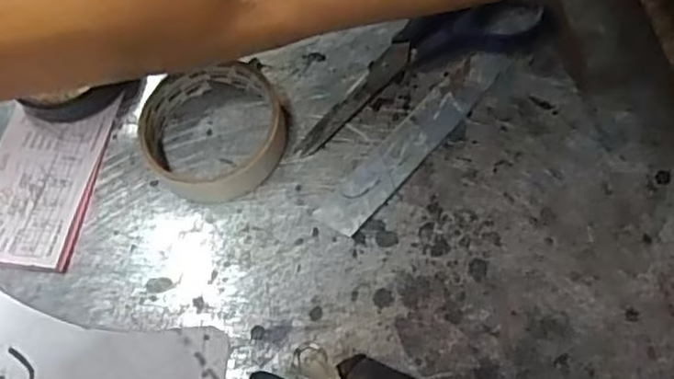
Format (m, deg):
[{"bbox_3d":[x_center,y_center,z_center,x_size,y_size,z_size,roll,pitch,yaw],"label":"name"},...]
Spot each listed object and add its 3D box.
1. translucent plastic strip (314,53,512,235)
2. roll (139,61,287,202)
[{"bbox_3d":[0.047,-0.030,0.394,0.025,0.004,0.141,39,76,23],"label":"translucent plastic strip"},{"bbox_3d":[-0.076,-0.040,0.404,0.081,0.032,0.091,-25,63,-10],"label":"roll"}]

